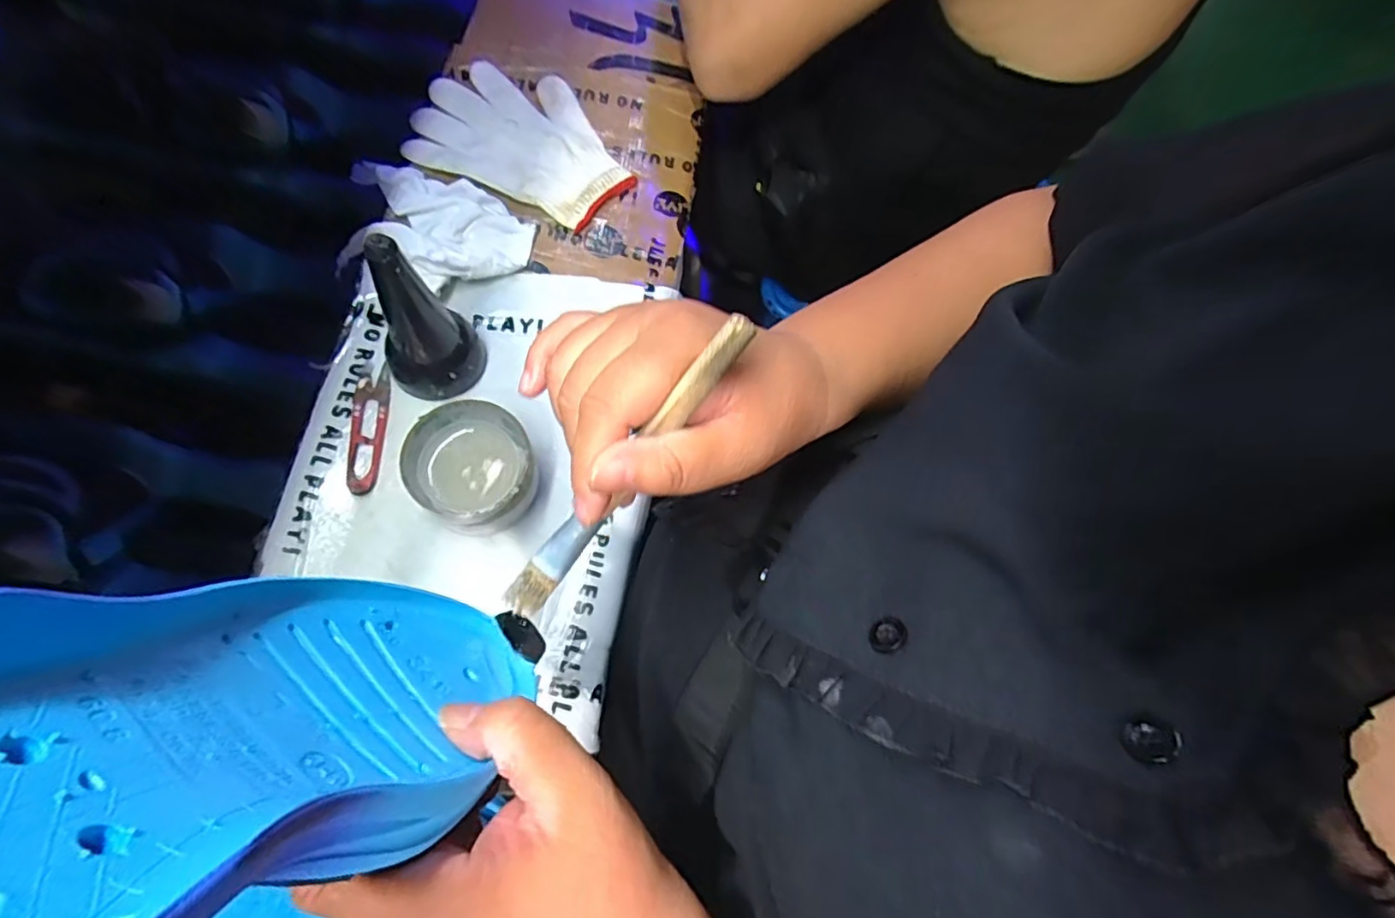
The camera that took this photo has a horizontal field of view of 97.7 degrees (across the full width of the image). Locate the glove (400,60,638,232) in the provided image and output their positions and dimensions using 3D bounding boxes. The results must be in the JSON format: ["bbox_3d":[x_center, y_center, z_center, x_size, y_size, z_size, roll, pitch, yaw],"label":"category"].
[{"bbox_3d":[-0.154,-0.289,0.554,0.194,0.027,0.135,22,71,6],"label":"glove"}]

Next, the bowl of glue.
[{"bbox_3d":[-0.151,0.008,0.421,0.083,0.051,0.079,3,71,-8],"label":"bowl of glue"}]

